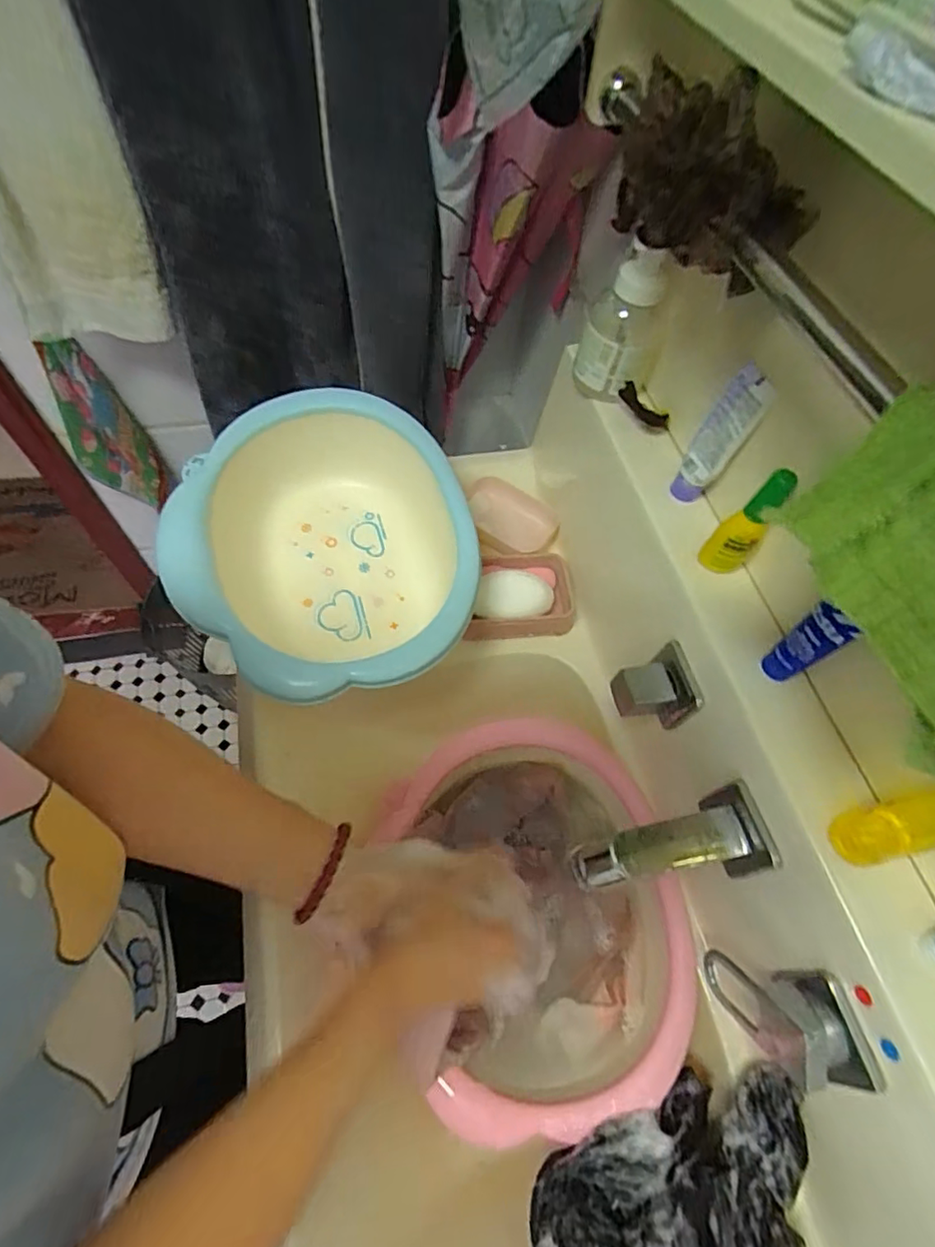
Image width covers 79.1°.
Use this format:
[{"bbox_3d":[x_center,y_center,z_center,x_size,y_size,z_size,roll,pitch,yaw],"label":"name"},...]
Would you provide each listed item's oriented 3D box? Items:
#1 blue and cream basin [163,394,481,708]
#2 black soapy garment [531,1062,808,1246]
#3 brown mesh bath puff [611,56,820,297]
[{"bbox_3d":[-0.137,-0.066,0.557,0.254,0.128,0.298,-15,62,-12],"label":"blue and cream basin"},{"bbox_3d":[0.149,0.375,0.361,0.190,0.102,0.128,-33,67,-20],"label":"black soapy garment"},{"bbox_3d":[0.141,-0.244,0.318,0.106,0.082,0.064,10,60,2],"label":"brown mesh bath puff"}]

